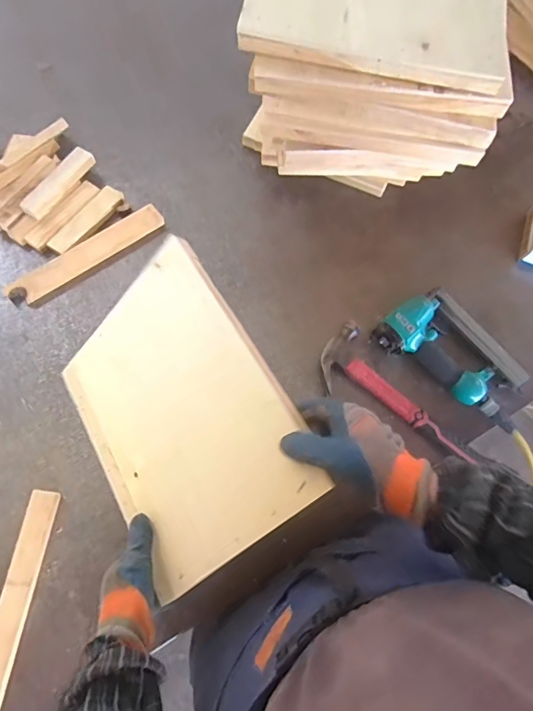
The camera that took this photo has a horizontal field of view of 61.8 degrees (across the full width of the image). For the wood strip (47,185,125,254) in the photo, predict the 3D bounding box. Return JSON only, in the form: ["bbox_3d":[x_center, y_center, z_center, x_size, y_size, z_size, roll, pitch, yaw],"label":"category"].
[{"bbox_3d":[-0.315,-0.240,0.781,0.036,0.012,0.154,37,74,9],"label":"wood strip"}]

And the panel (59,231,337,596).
[{"bbox_3d":[-0.118,0.077,0.561,0.284,0.015,0.357,-43,68,22],"label":"panel"}]

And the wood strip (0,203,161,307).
[{"bbox_3d":[-0.303,-0.176,0.761,0.273,0.016,0.055,-36,77,-13],"label":"wood strip"}]

